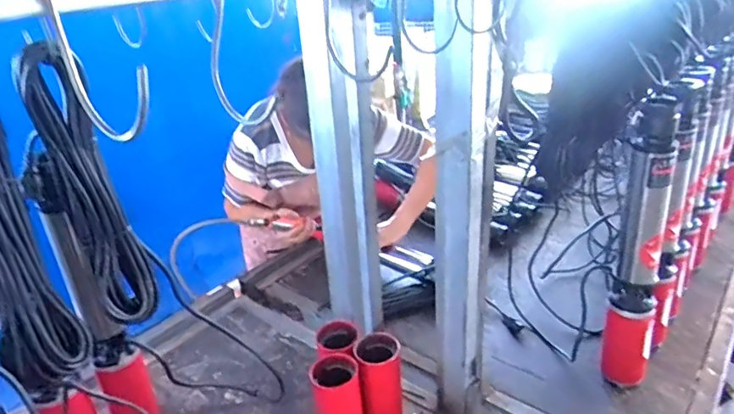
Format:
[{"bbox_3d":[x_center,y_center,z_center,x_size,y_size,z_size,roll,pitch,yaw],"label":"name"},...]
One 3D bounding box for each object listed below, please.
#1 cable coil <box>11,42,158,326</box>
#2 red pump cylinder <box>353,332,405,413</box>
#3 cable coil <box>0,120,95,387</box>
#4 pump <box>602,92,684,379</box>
[{"bbox_3d":[-0.320,-0.014,0.597,0.079,0.316,0.066,-18,29,-26],"label":"cable coil"},{"bbox_3d":[0.024,0.315,0.904,0.077,0.163,0.080,-3,25,1],"label":"red pump cylinder"},{"bbox_3d":[-0.378,0.041,0.539,0.083,0.330,0.048,-24,32,-34],"label":"cable coil"},{"bbox_3d":[0.464,0.083,0.874,0.090,0.523,0.071,10,29,28],"label":"pump"}]

